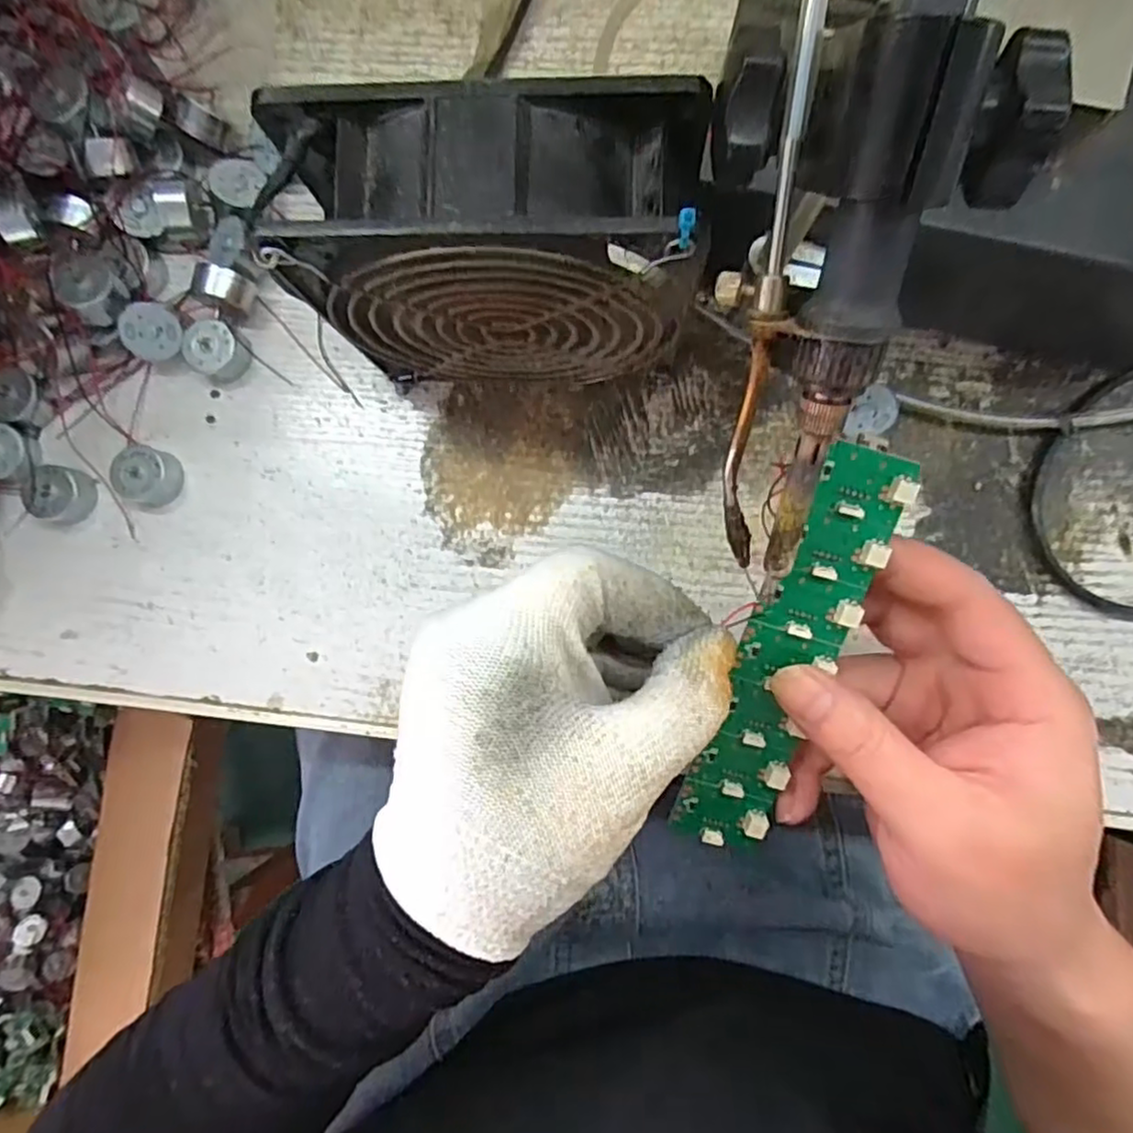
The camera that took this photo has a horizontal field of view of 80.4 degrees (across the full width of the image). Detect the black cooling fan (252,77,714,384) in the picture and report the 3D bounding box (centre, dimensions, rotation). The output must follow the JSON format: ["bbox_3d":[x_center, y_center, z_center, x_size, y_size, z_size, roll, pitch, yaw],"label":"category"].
[{"bbox_3d":[-0.019,-0.097,0.227,0.114,0.123,0.046,3,88,3],"label":"black cooling fan"}]

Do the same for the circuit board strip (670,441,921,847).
[{"bbox_3d":[0.070,0.030,0.212,0.028,0.005,0.137,19,105,4],"label":"circuit board strip"}]

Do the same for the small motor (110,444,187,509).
[{"bbox_3d":[-0.180,-0.038,0.287,0.026,0.015,0.025,0,88,3],"label":"small motor"}]

